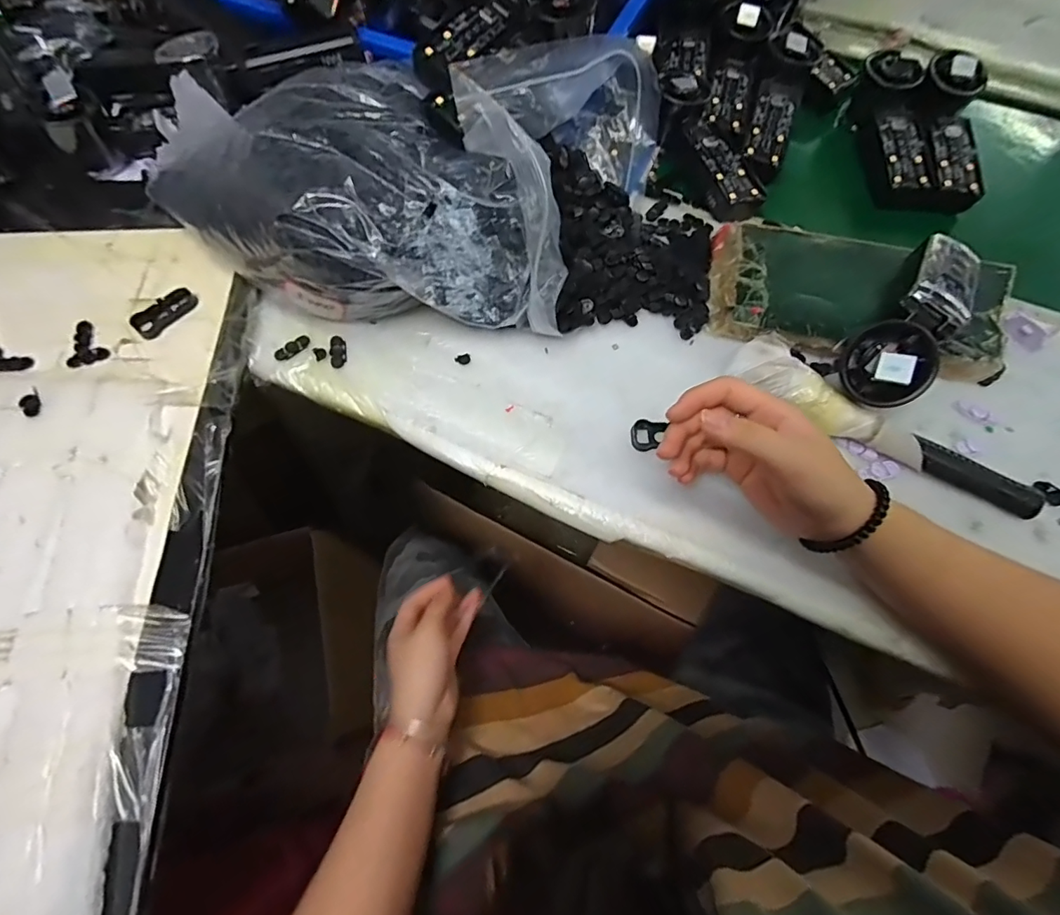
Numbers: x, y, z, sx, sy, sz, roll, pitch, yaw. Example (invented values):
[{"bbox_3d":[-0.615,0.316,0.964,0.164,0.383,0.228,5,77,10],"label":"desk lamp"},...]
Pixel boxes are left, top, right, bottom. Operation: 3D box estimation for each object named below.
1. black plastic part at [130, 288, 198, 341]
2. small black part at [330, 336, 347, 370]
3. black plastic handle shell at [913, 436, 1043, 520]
[{"bbox_3d":[-0.296,-0.119,0.403,0.017,0.012,0.050,39,72,16],"label":"black plastic part"},{"bbox_3d":[-0.155,-0.085,0.401,0.013,0.004,0.029,-10,66,-4],"label":"small black part"},{"bbox_3d":[0.312,0.013,0.348,0.087,0.014,0.021,26,69,12],"label":"black plastic handle shell"}]

